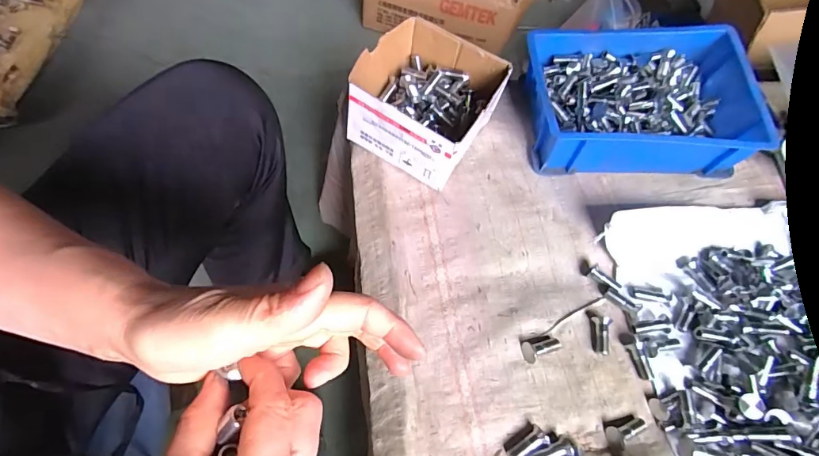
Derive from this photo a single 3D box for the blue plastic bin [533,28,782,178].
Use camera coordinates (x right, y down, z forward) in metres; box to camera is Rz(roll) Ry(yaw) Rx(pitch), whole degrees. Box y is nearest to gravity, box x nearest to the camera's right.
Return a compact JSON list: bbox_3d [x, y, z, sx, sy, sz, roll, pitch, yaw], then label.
[{"bbox_3d":[0.271,-0.146,0.529,0.252,0.096,0.167,5,60,-6],"label":"blue plastic bin"}]

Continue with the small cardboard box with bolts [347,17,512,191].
[{"bbox_3d":[0.016,-0.140,0.506,0.139,0.094,0.148,30,60,9],"label":"small cardboard box with bolts"}]

